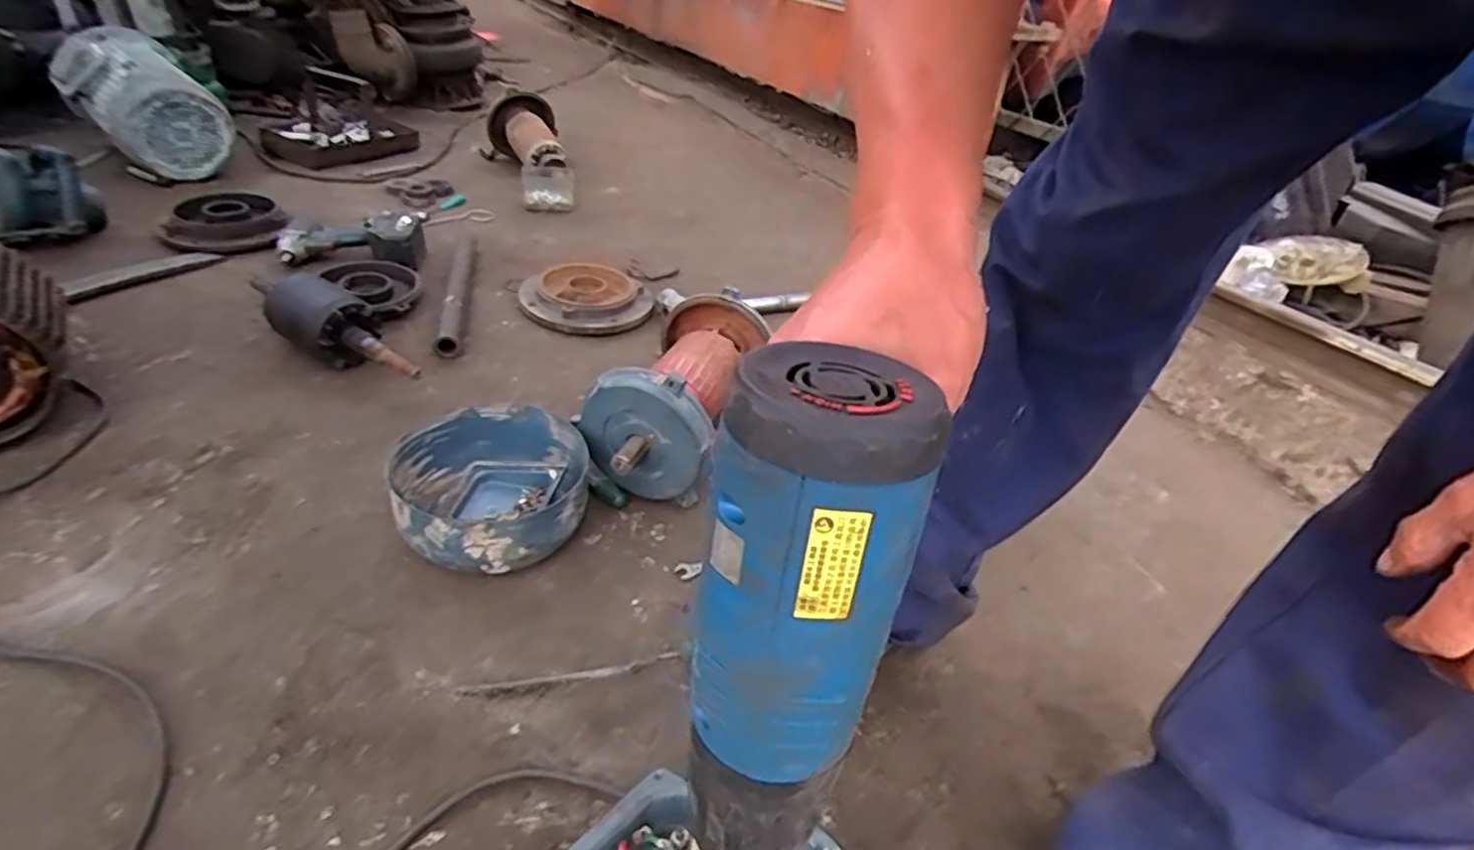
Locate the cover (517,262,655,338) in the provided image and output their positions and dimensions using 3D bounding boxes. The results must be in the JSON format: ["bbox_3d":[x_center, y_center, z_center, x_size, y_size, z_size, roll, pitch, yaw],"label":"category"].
[{"bbox_3d":[-0.290,-0.246,1.374,0.245,0.046,0.237,20,36,20],"label":"cover"}]

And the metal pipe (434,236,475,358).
[{"bbox_3d":[-0.523,-0.252,1.340,0.035,0.034,0.428,-2,34,-13],"label":"metal pipe"}]

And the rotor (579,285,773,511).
[{"bbox_3d":[-0.084,-0.036,0.994,0.180,0.175,0.328,13,34,11],"label":"rotor"}]

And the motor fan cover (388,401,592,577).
[{"bbox_3d":[-0.295,0.077,0.869,0.221,0.088,0.234,-12,39,-25],"label":"motor fan cover"}]

